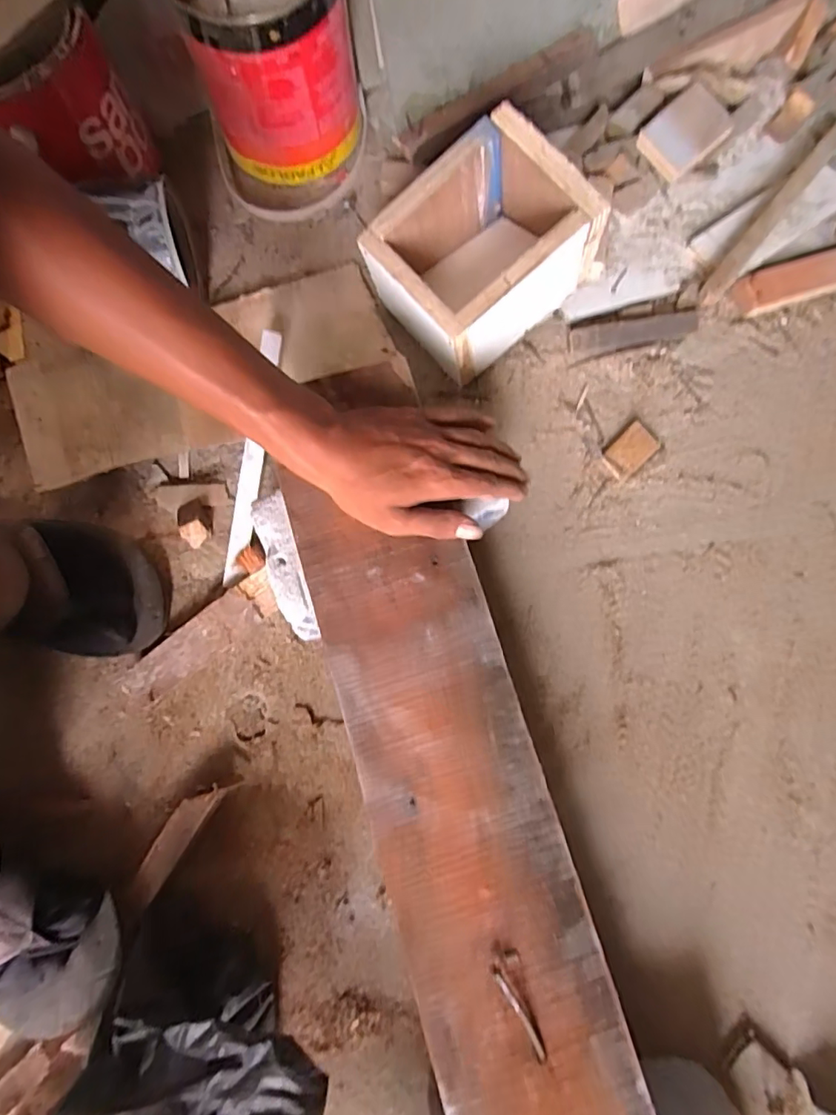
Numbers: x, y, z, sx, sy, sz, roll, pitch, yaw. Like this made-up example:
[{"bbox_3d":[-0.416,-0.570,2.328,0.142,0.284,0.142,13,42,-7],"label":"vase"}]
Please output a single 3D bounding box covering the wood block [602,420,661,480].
[{"bbox_3d":[0.198,-0.100,0.498,0.053,0.010,0.035,-42,80,-8],"label":"wood block"}]

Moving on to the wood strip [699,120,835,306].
[{"bbox_3d":[0.353,-0.344,0.525,0.020,0.025,0.264,38,81,9],"label":"wood strip"}]

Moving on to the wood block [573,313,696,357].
[{"bbox_3d":[0.204,-0.216,0.514,0.119,0.018,0.024,-11,77,-1],"label":"wood block"}]

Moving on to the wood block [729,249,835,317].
[{"bbox_3d":[0.403,-0.279,0.524,0.194,0.025,0.037,-17,77,-3],"label":"wood block"}]

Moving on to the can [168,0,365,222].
[{"bbox_3d":[-0.135,-0.462,0.504,0.146,0.172,0.177,-11,77,-1],"label":"can"}]

